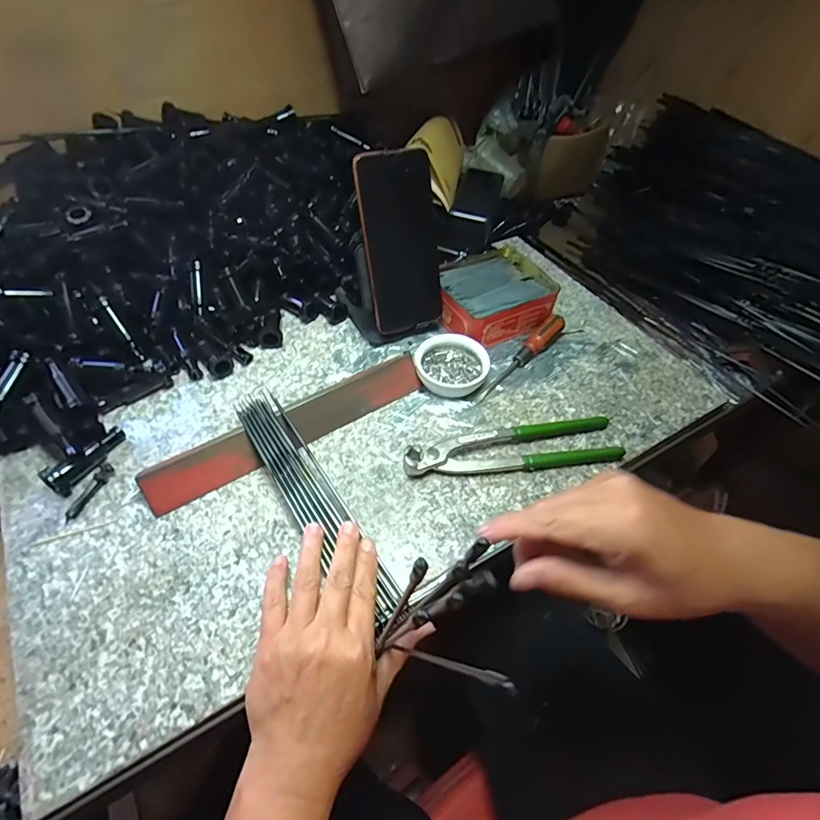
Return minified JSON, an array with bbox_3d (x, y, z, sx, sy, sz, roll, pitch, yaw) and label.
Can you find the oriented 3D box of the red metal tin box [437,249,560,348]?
[{"bbox_3d":[0.094,-0.133,0.537,0.129,0.043,0.110,-22,56,-20],"label":"red metal tin box"}]

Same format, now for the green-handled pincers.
[{"bbox_3d":[0.092,0.030,0.416,0.196,0.017,0.053,-5,52,-8],"label":"green-handled pincers"}]

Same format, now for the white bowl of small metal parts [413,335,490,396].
[{"bbox_3d":[0.041,-0.046,0.467,0.071,0.027,0.062,1,51,-3],"label":"white bowl of small metal parts"}]

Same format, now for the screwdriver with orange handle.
[{"bbox_3d":[0.120,-0.057,0.482,0.023,0.025,0.149,33,56,21],"label":"screwdriver with orange handle"}]

